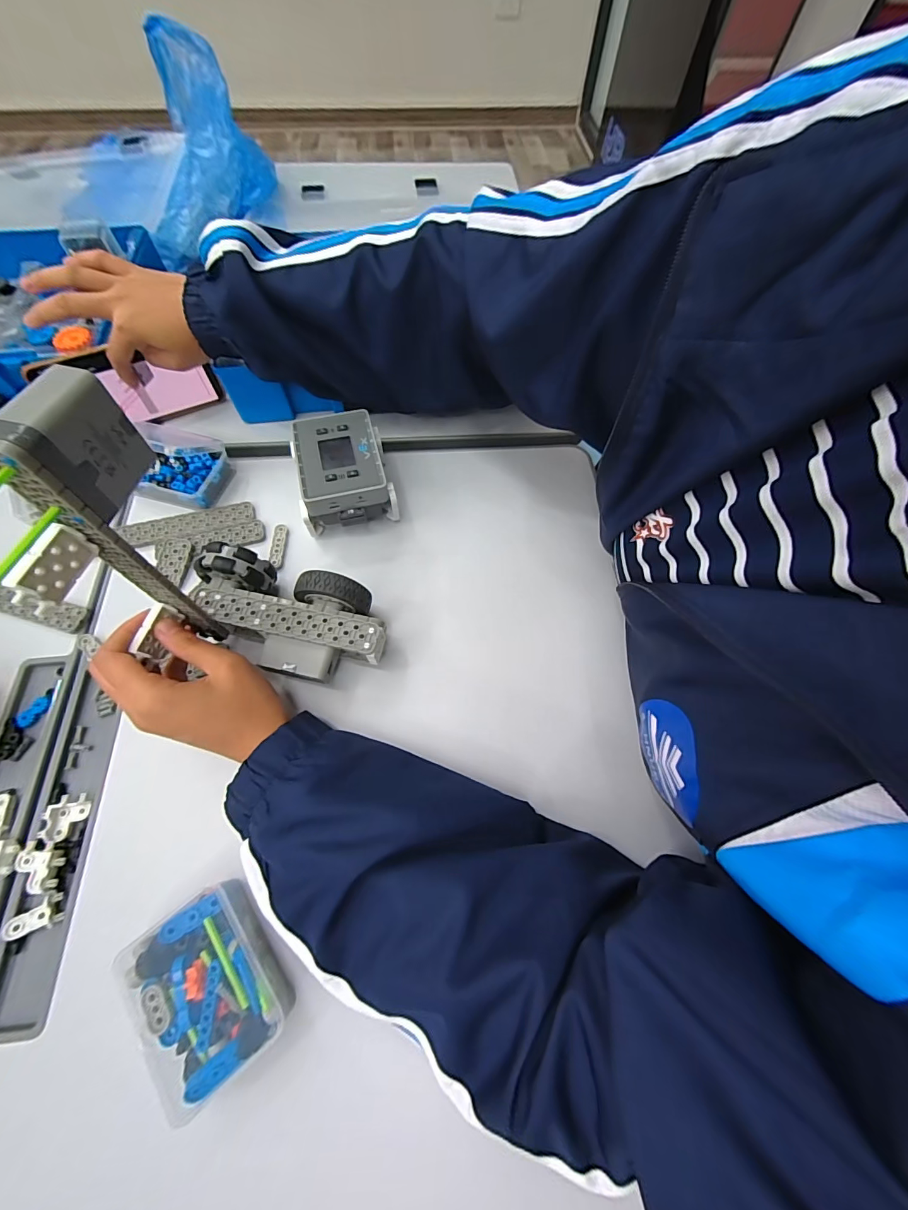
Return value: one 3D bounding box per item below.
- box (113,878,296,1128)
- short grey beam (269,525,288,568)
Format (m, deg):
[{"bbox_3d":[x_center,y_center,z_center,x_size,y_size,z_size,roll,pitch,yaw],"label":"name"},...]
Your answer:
[{"bbox_3d":[-0.153,0.236,0.255,0.074,0.030,0.094,-36,70,-17],"label":"box"},{"bbox_3d":[-0.173,-0.059,0.406,0.012,0.006,0.049,0,64,-1],"label":"short grey beam"}]

